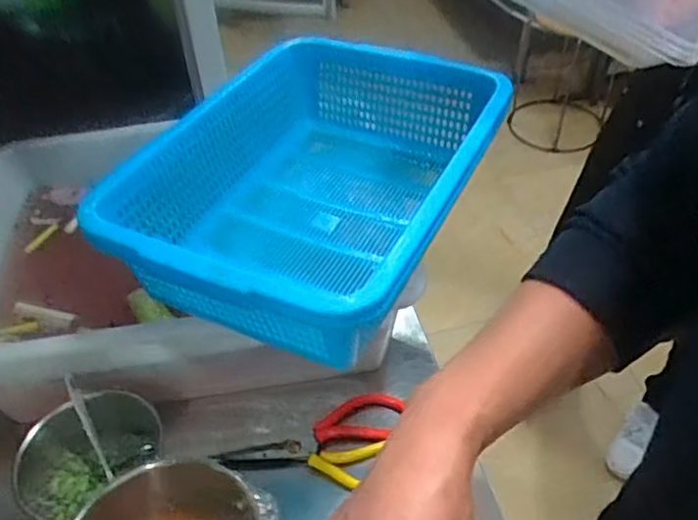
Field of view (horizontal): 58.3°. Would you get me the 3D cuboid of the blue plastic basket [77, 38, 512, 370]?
[{"bbox_3d":[-0.024,-0.089,0.622,0.291,0.109,0.310,14,47,17],"label":"blue plastic basket"}]

